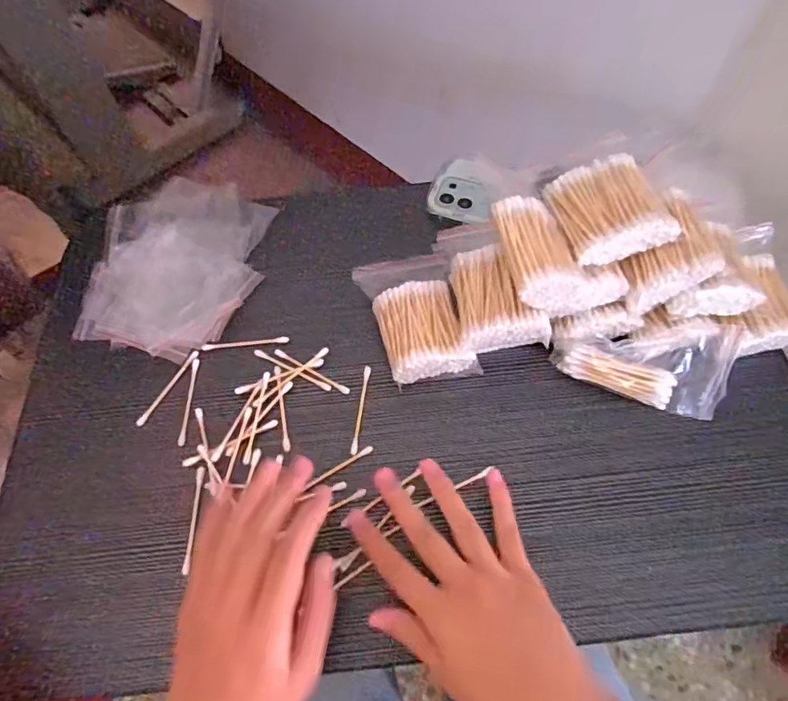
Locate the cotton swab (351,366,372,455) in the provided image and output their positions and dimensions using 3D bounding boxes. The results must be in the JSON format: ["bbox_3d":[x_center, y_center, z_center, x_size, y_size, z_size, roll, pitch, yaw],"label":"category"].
[{"bbox_3d":[-0.025,0.044,0.375,0.005,0.005,0.069,6,64,5],"label":"cotton swab"}]

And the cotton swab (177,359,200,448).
[{"bbox_3d":[-0.158,0.039,0.383,0.006,0.004,0.070,-1,63,2],"label":"cotton swab"}]

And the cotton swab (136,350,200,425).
[{"bbox_3d":[-0.176,0.028,0.387,0.005,0.004,0.069,27,67,15],"label":"cotton swab"}]

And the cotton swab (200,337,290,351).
[{"bbox_3d":[-0.121,-0.006,0.404,0.068,0.007,0.007,-7,63,-2],"label":"cotton swab"}]

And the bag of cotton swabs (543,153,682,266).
[{"bbox_3d":[0.148,-0.097,0.345,0.064,0.024,0.071,-21,62,15],"label":"bag of cotton swabs"}]

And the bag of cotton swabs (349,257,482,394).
[{"bbox_3d":[0.017,-0.026,0.393,0.075,0.036,0.110,-13,63,-5],"label":"bag of cotton swabs"}]

